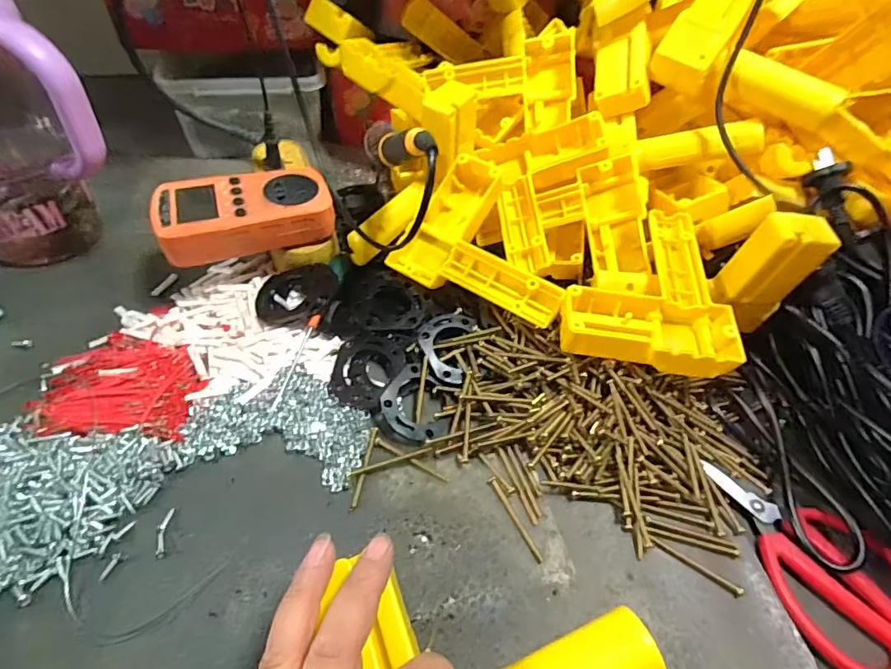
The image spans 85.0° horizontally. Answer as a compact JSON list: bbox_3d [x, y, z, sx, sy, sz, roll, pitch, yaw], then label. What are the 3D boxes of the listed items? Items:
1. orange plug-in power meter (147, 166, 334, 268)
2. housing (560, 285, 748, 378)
[{"bbox_3d":[-0.156,-0.096,0.384,0.126,0.032,0.070,-17,55,-19],"label":"orange plug-in power meter"},{"bbox_3d":[0.138,-0.002,0.339,0.115,0.028,0.052,8,50,0],"label":"housing"}]

